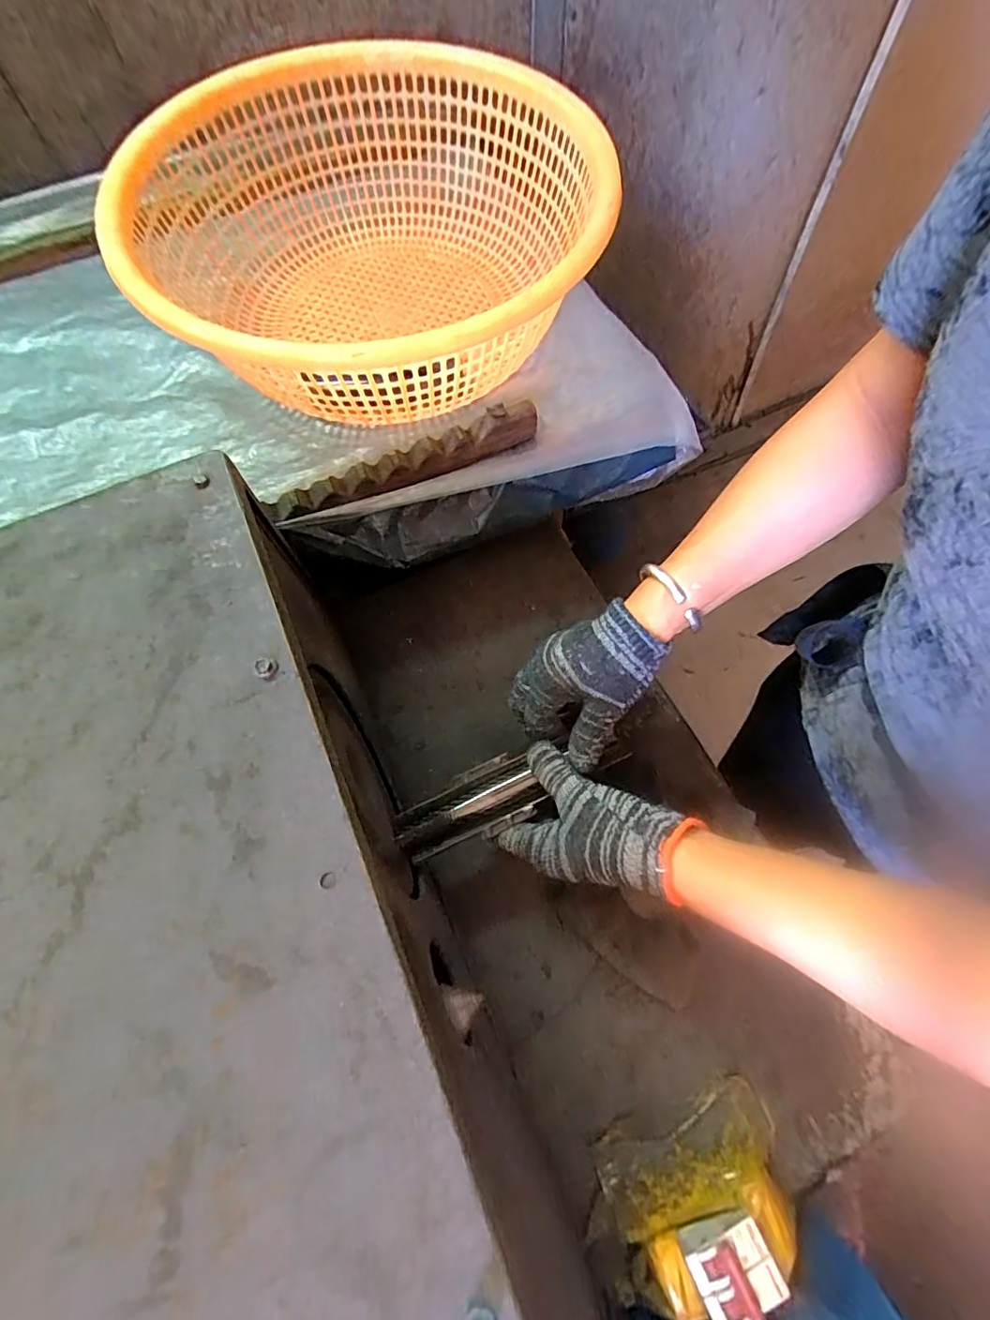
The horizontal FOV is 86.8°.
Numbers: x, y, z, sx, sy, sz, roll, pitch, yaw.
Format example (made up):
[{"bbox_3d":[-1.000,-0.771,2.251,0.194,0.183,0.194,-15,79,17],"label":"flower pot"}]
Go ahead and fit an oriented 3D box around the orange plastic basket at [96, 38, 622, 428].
[{"bbox_3d":[-0.105,-0.371,0.478,0.391,0.147,0.403,12,67,8],"label":"orange plastic basket"}]

